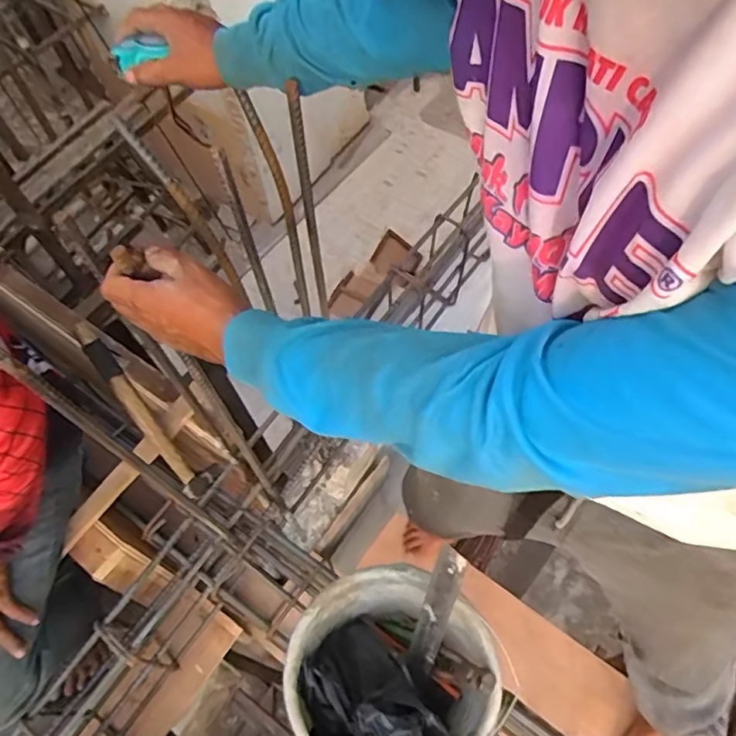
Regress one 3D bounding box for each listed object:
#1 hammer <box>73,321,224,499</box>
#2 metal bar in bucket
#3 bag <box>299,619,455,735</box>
[{"bbox_3d":[-0.361,0.065,0.990,0.073,0.065,0.334,-37,100,-16],"label":"hammer"},{"bbox_3d":[0.076,0.289,0.694,0.009,0.244,0.037,-24,48,-36],"label":"metal bar in bucket"},{"bbox_3d":[0.002,0.395,0.700,0.187,0.235,0.147,32,68,20],"label":"bag"}]

